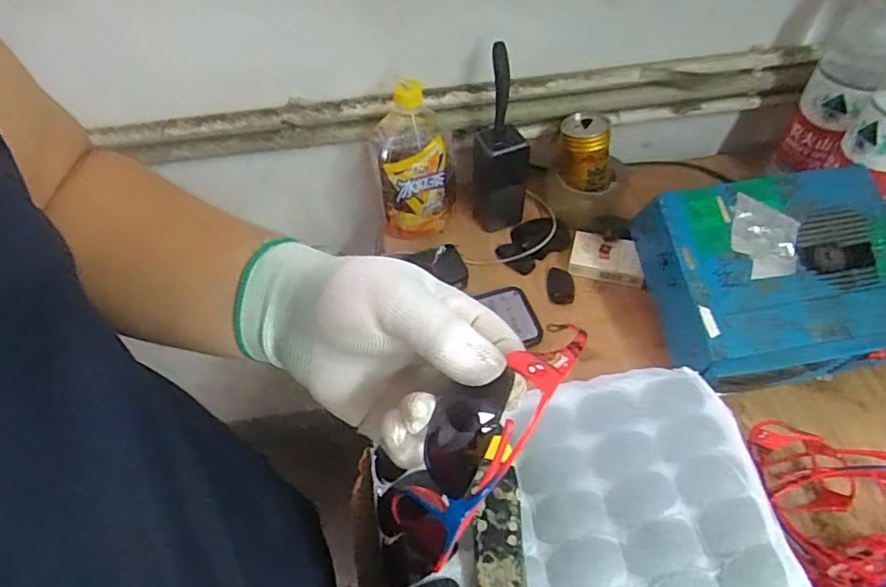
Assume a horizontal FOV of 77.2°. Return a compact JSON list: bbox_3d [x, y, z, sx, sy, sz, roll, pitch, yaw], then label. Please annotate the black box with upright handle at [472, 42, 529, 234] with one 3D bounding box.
[{"bbox_3d":[0.070,-0.176,0.670,0.065,0.201,0.097,4,53,6],"label":"black box with upright handle"}]

